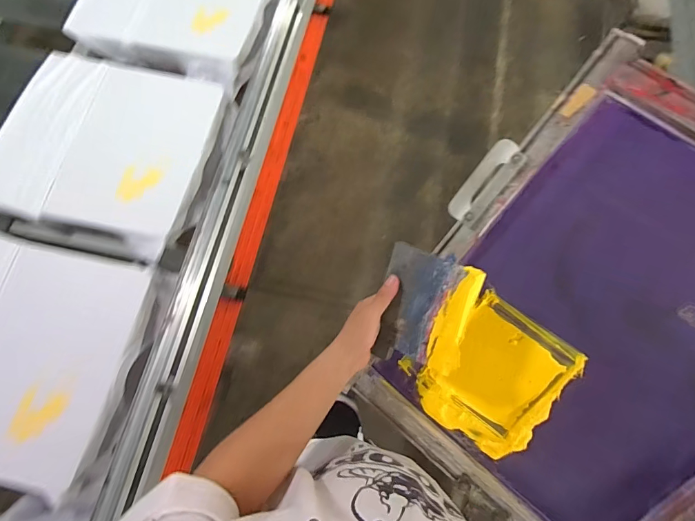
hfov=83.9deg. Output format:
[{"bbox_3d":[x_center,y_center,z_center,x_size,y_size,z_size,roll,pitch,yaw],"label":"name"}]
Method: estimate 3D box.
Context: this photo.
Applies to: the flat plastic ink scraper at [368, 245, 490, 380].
[{"bbox_3d":[0.106,0.068,0.519,0.121,0.010,0.159,16,105,32],"label":"flat plastic ink scraper"}]

